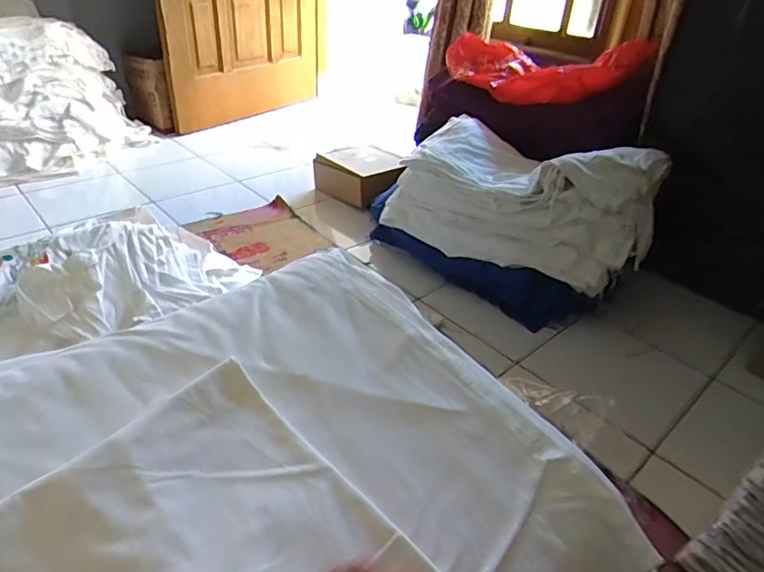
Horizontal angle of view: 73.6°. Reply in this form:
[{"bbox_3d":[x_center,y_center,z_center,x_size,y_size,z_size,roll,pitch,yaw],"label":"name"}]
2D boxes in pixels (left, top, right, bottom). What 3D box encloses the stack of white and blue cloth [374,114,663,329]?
[{"bbox_3d":[0.321,-0.189,1.364,0.698,0.409,0.255,27,40,30],"label":"stack of white and blue cloth"}]

